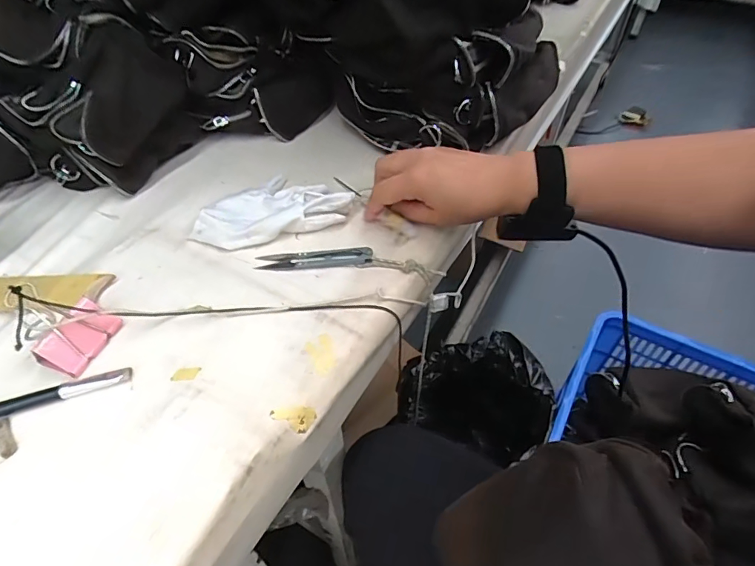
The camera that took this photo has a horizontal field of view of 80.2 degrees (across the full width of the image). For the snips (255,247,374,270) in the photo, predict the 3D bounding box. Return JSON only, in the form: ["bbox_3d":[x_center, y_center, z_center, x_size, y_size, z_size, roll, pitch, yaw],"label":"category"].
[{"bbox_3d":[-0.056,-0.021,0.401,0.101,0.005,0.023,-3,50,-2],"label":"snips"}]

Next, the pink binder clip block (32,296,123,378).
[{"bbox_3d":[-0.217,0.039,0.326,0.025,0.030,0.051,15,52,13],"label":"pink binder clip block"}]

